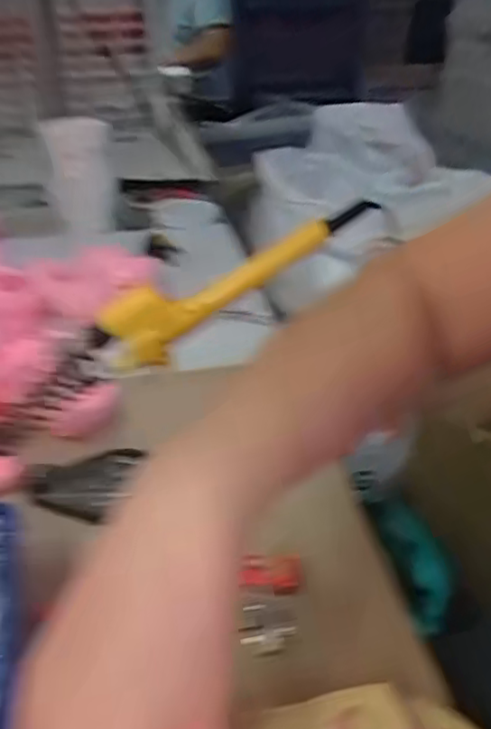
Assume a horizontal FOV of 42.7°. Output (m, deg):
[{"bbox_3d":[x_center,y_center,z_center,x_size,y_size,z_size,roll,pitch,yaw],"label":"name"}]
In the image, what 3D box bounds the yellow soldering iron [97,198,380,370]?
[{"bbox_3d":[-0.002,-0.052,0.377,0.177,0.041,0.019,-27,35,-1],"label":"yellow soldering iron"}]

